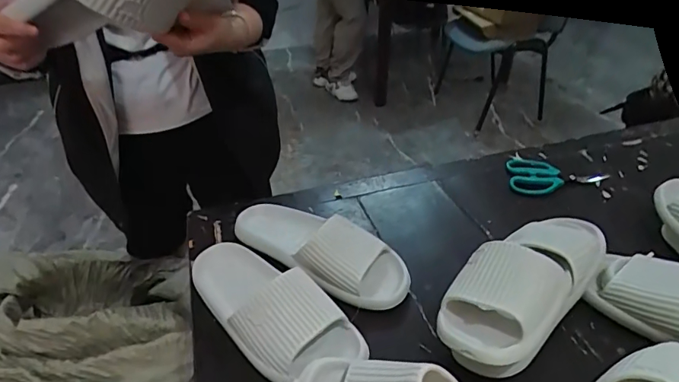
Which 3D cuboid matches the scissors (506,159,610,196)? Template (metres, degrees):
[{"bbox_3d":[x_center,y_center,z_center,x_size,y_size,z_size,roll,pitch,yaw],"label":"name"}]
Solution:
[{"bbox_3d":[0.360,-0.029,0.778,0.158,0.008,0.086,-1,38,-2],"label":"scissors"}]

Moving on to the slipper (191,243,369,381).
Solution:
[{"bbox_3d":[-0.092,0.123,0.538,0.251,0.061,0.095,29,46,32],"label":"slipper"}]

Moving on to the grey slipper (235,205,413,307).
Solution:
[{"bbox_3d":[-0.033,0.066,0.610,0.259,0.060,0.109,20,42,24],"label":"grey slipper"}]

